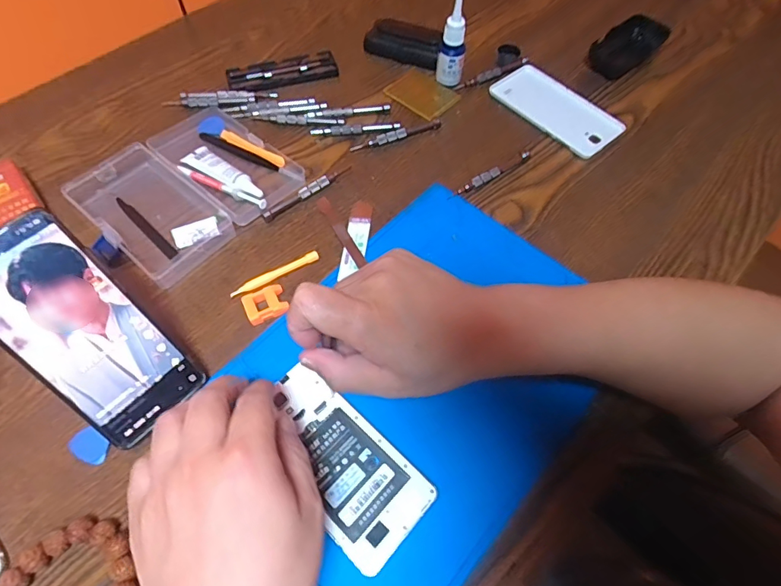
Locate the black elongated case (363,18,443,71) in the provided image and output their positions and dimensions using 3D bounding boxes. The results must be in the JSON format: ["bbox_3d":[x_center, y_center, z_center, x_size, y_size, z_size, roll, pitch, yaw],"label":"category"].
[{"bbox_3d":[0.017,-0.302,0.550,0.101,0.032,0.033,26,63,14],"label":"black elongated case"}]

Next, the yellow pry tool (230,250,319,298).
[{"bbox_3d":[-0.102,-0.018,0.401,0.081,0.007,0.012,-27,64,-15],"label":"yellow pry tool"}]

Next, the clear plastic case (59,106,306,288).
[{"bbox_3d":[-0.199,-0.108,0.441,0.158,0.022,0.173,38,67,19],"label":"clear plastic case"}]

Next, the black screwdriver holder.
[{"bbox_3d":[-0.126,-0.258,0.535,0.125,0.010,0.052,-19,62,-11],"label":"black screwdriver holder"}]

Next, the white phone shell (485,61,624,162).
[{"bbox_3d":[0.181,-0.209,0.509,0.065,0.013,0.146,-35,66,-18],"label":"white phone shell"}]

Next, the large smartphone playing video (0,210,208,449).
[{"bbox_3d":[-0.211,0.026,0.313,0.075,0.007,0.161,-43,110,-22],"label":"large smartphone playing video"}]

